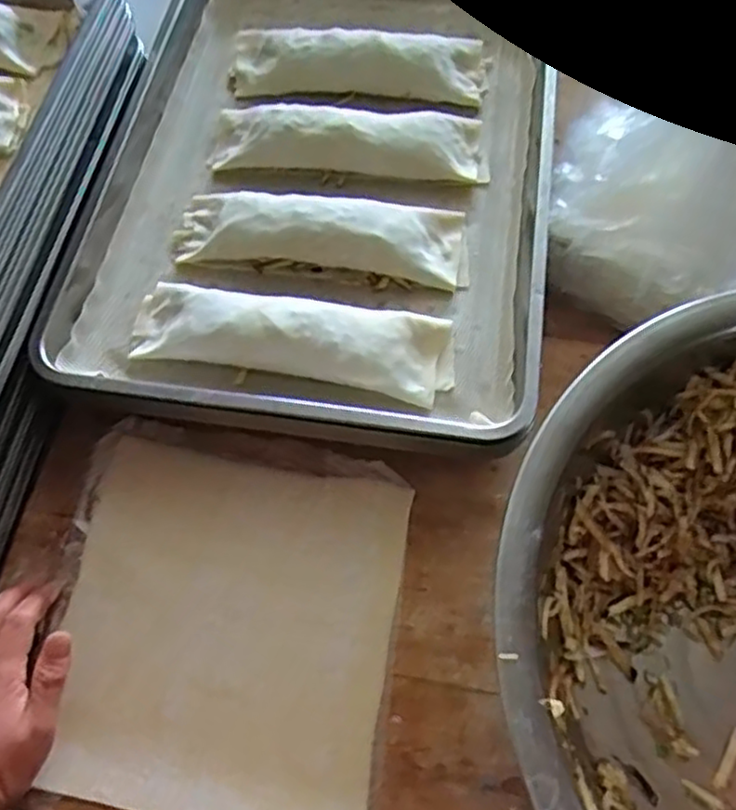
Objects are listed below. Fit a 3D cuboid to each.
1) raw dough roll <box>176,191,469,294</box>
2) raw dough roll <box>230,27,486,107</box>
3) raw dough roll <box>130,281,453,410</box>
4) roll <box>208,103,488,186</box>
[{"bbox_3d":[-0.044,-0.155,0.632,0.265,0.043,0.079,4,64,5],"label":"raw dough roll"},{"bbox_3d":[-0.013,-0.358,0.730,0.266,0.048,0.084,4,64,5],"label":"raw dough roll"},{"bbox_3d":[-0.065,-0.059,0.583,0.271,0.039,0.079,9,65,8],"label":"raw dough roll"},{"bbox_3d":[-0.021,-0.255,0.680,0.263,0.042,0.087,-2,64,2],"label":"roll"}]

